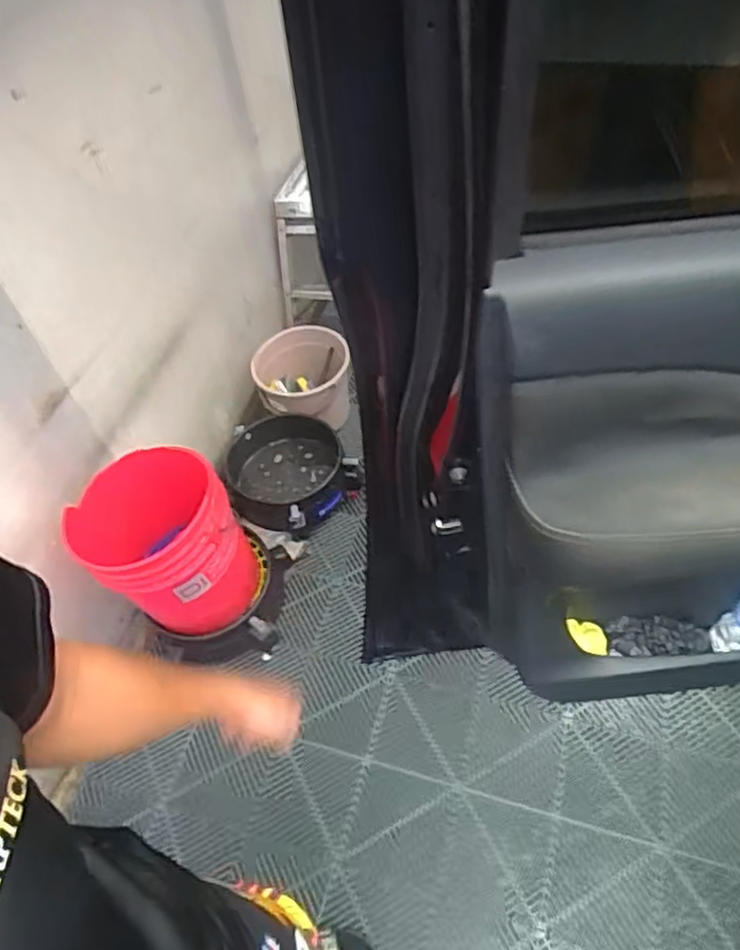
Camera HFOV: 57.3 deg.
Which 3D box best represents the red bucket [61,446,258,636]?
[{"bbox_3d":[-0.411,0.158,1.423,0.280,0.300,0.275,-4,52,5],"label":"red bucket"}]

